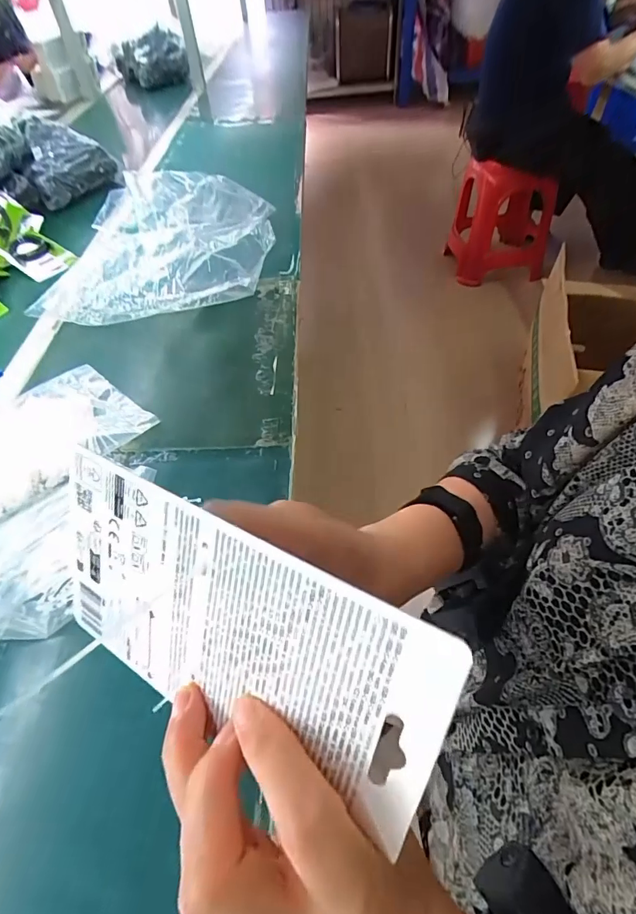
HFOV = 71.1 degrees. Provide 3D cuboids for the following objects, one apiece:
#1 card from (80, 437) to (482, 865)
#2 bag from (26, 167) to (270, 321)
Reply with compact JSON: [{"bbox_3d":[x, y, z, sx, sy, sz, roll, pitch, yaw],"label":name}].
[{"bbox_3d":[-0.041,0.066,0.171,0.173,0.096,0.004,21,22,26],"label":"card"},{"bbox_3d":[-0.275,-0.391,0.817,0.355,0.103,0.397,1,52,5],"label":"bag"}]

